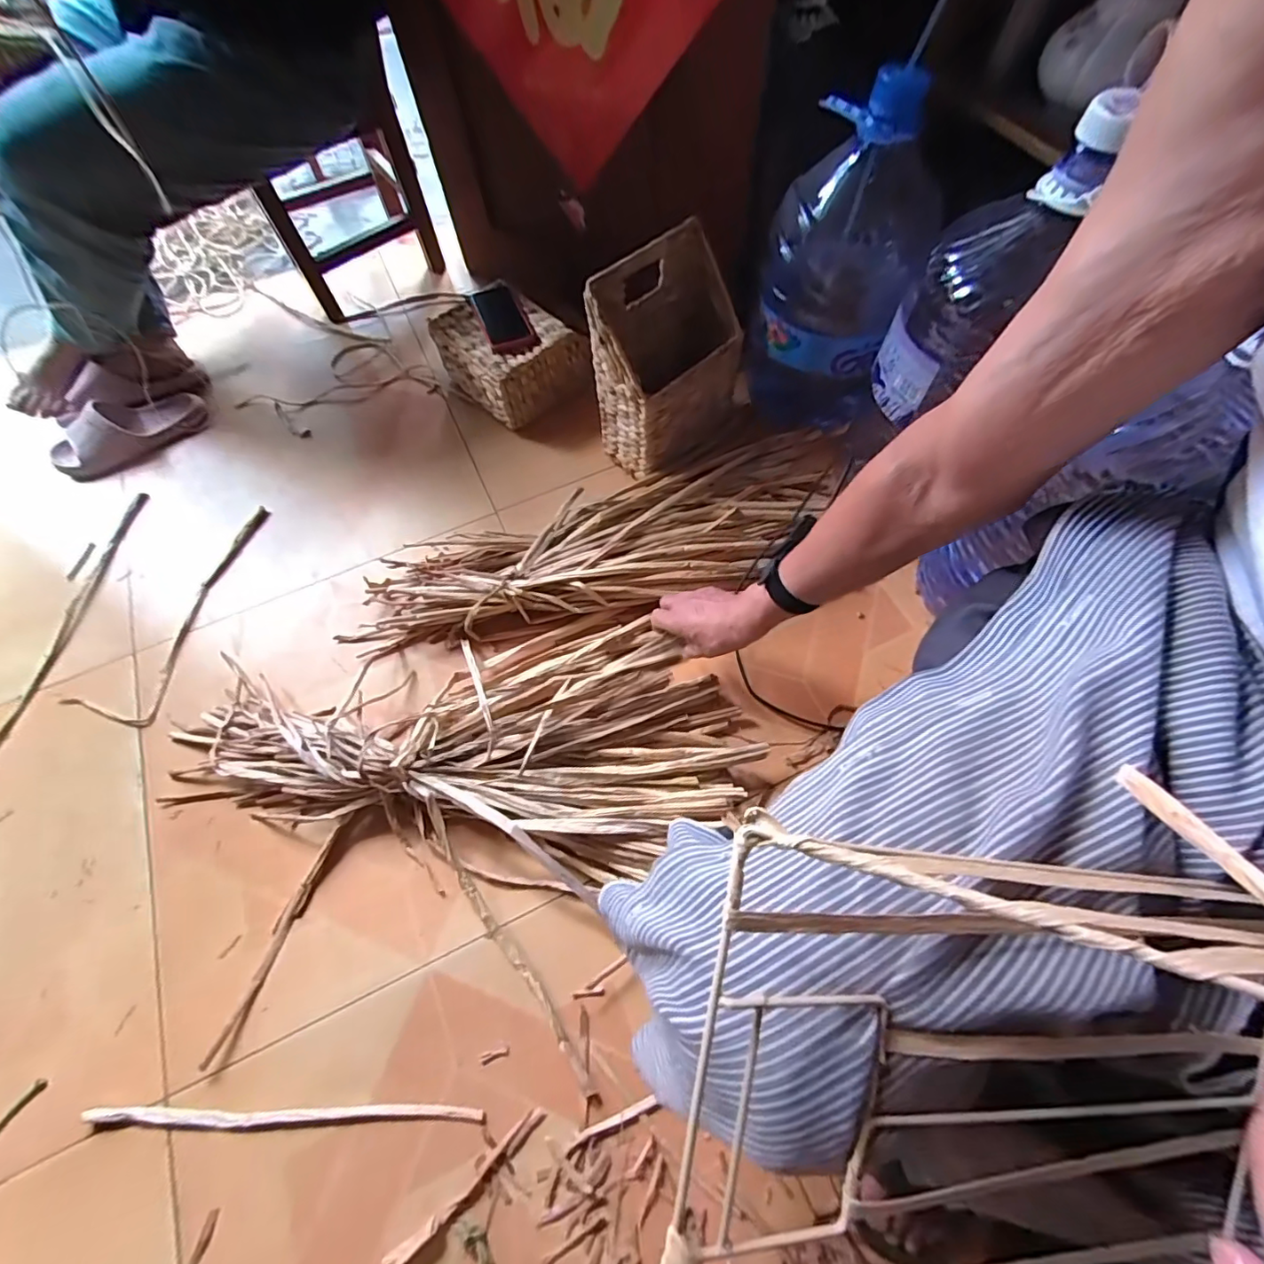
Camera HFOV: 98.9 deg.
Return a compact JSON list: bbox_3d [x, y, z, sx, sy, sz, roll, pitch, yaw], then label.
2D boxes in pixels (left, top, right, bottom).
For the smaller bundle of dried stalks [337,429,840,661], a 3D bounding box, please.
[{"bbox_3d":[-0.033,-0.126,0.846,0.801,0.057,0.251,-17,65,-6],"label":"smaller bundle of dried stalks"}]

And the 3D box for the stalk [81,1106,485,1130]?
[{"bbox_3d":[-0.371,0.521,0.579,0.420,0.010,0.017,-1,65,2],"label":"stalk"}]

